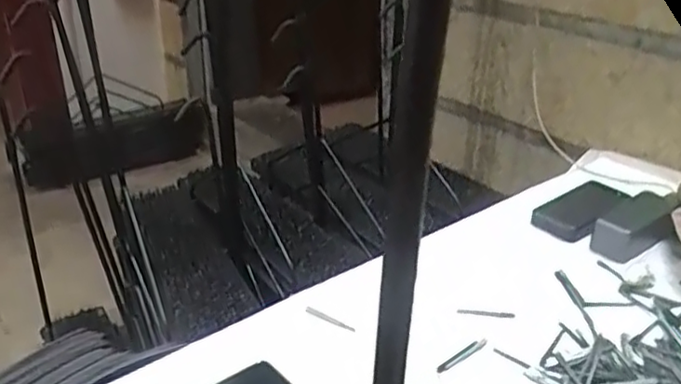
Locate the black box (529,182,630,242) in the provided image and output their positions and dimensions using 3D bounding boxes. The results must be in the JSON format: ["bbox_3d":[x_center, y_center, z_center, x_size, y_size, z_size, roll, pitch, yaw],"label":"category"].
[{"bbox_3d":[0.357,0.027,0.960,0.149,0.028,0.085,-22,35,-36],"label":"black box"}]

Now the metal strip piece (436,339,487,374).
[{"bbox_3d":[0.129,0.173,0.686,0.076,0.004,0.010,-22,35,-37],"label":"metal strip piece"}]

